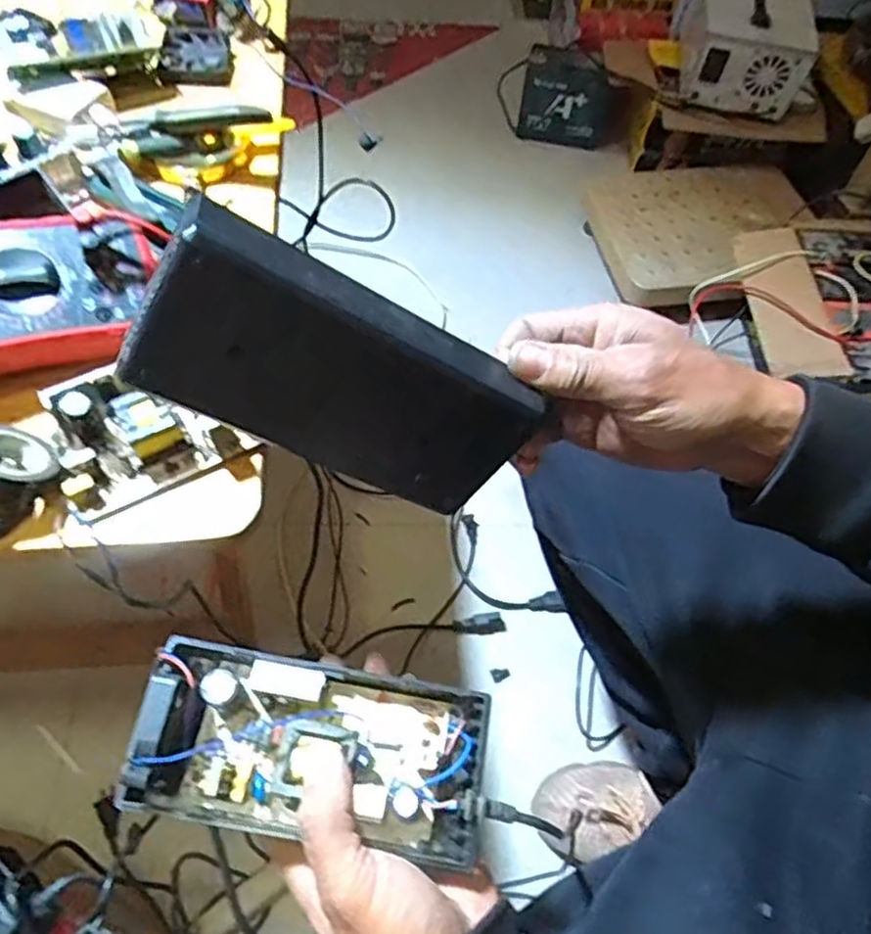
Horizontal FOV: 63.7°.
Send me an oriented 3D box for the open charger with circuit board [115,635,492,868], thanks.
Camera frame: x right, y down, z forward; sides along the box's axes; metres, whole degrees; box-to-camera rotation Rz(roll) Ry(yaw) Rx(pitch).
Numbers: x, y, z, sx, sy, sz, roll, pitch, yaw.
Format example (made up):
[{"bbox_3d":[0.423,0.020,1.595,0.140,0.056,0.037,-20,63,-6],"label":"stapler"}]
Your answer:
[{"bbox_3d":[-0.060,0.141,0.351,0.165,0.042,0.081,13,57,-7],"label":"open charger with circuit board"}]

